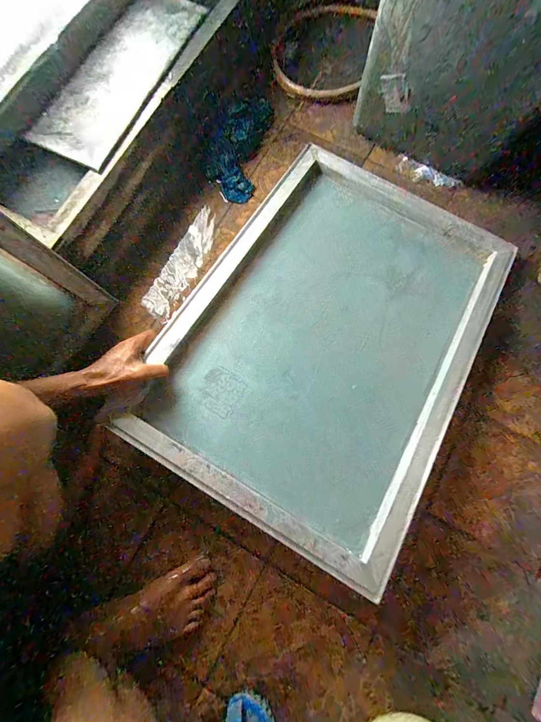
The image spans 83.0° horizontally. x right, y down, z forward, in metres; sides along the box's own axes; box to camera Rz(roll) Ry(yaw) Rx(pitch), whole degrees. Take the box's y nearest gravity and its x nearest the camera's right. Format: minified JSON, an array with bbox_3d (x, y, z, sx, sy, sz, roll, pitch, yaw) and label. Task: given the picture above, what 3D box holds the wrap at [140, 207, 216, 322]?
[{"bbox_3d":[-0.175,-0.192,0.606,0.047,0.043,0.226,26,81,7],"label":"wrap"}]

